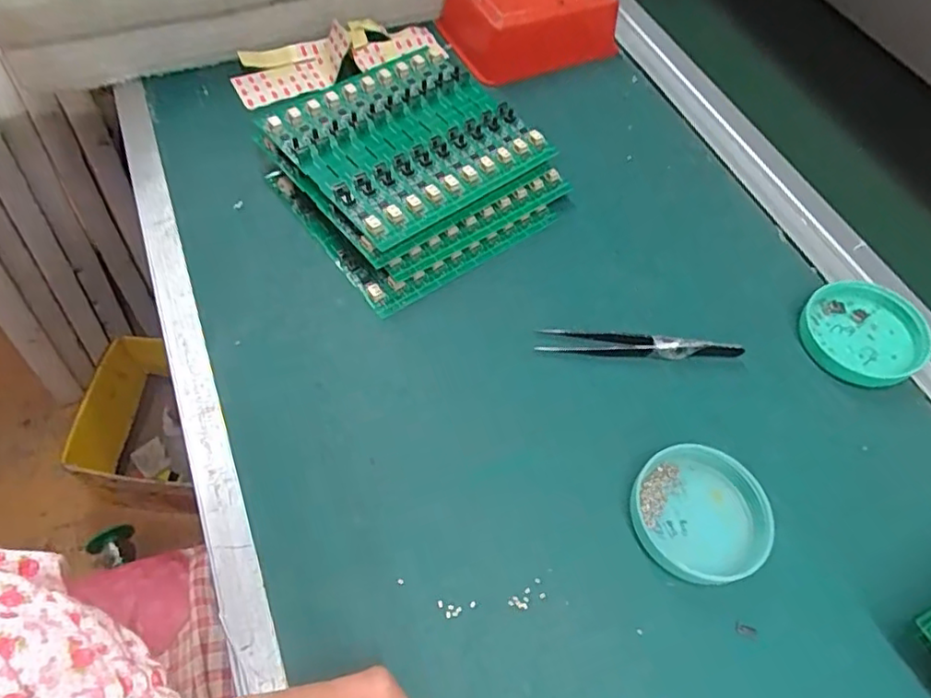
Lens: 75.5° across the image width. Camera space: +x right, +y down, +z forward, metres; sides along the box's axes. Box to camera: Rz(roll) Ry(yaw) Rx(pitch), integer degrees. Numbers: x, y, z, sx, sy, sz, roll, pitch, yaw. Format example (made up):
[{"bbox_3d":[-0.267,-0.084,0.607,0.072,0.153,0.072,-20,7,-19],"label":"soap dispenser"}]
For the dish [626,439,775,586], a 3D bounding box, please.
[{"bbox_3d":[0.116,0.080,0.294,0.065,0.012,0.063,2,59,-3],"label":"dish"}]

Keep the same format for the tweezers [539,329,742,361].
[{"bbox_3d":[0.100,-0.001,0.342,0.114,0.013,0.014,5,58,-1],"label":"tweezers"}]

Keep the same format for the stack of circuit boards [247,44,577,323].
[{"bbox_3d":[-0.033,-0.118,0.388,0.152,0.039,0.151,-33,67,-21],"label":"stack of circuit boards"}]

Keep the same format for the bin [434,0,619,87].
[{"bbox_3d":[0.053,-0.278,0.493,0.124,0.046,0.102,-23,63,-17],"label":"bin"}]

